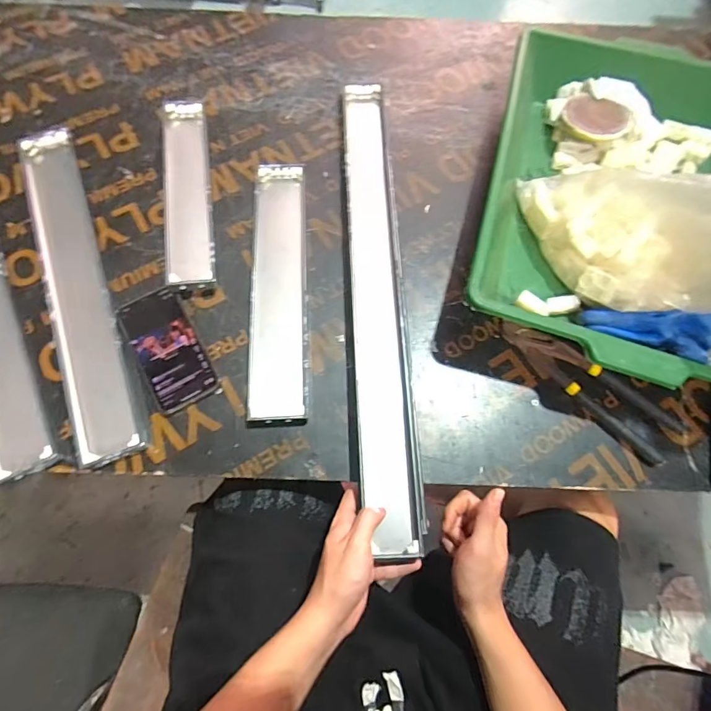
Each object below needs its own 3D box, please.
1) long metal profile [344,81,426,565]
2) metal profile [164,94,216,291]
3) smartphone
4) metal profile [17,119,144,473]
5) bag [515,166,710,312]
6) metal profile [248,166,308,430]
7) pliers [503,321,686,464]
[{"bbox_3d":[0.025,-0.097,0.550,0.068,0.018,0.635,-3,70,-2],"label":"long metal profile"},{"bbox_3d":[-0.239,-0.241,0.617,0.062,0.025,0.333,-9,69,-4],"label":"metal profile"},{"bbox_3d":[-0.230,-0.012,0.532,0.076,0.009,0.156,-27,72,-11],"label":"smartphone"},{"bbox_3d":[-0.365,-0.107,0.562,0.074,0.019,0.509,-20,71,-8],"label":"metal profile"},{"bbox_3d":[0.354,-0.131,0.465,0.151,0.142,0.373,-39,33,-14],"label":"bag"},{"bbox_3d":[-0.100,-0.097,0.568,0.070,0.013,0.372,-2,69,-2],"label":"metal profile"},{"bbox_3d":[0.278,0.035,0.525,0.230,0.014,0.065,37,73,13],"label":"pliers"}]

